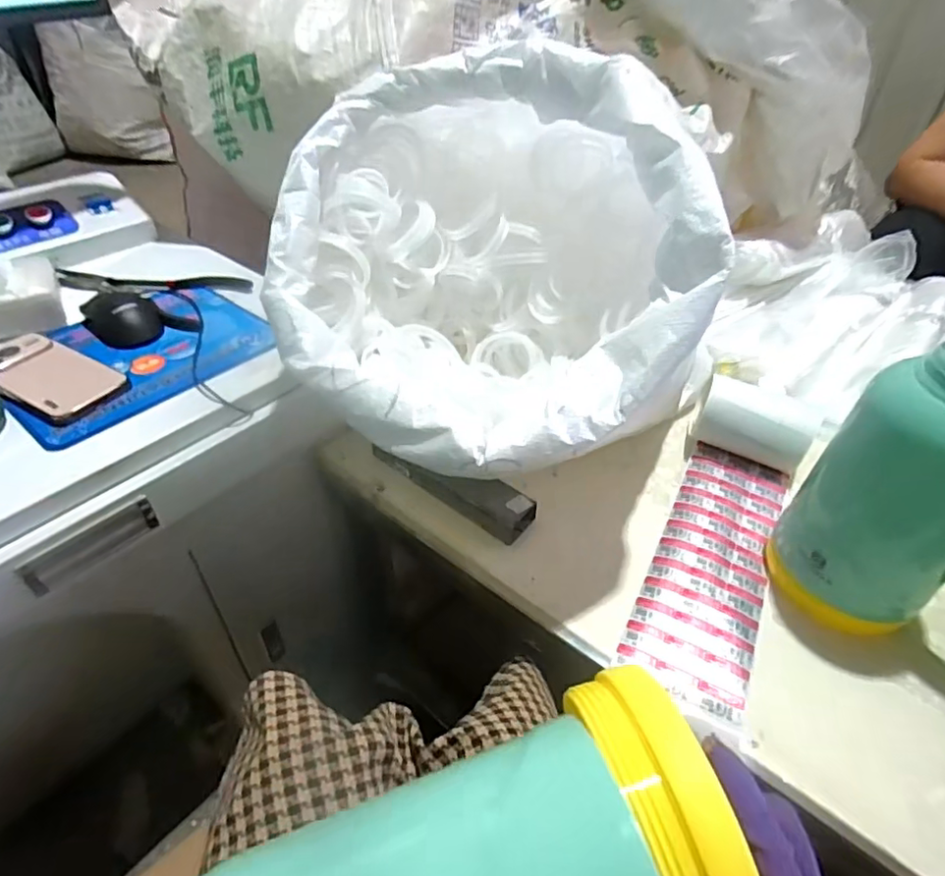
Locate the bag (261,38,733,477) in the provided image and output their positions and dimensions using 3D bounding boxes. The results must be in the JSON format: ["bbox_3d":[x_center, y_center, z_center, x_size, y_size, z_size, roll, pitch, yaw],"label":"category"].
[{"bbox_3d":[0.013,-0.140,0.563,0.349,0.250,0.378,-42,73,-3],"label":"bag"}]

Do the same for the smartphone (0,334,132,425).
[{"bbox_3d":[-0.423,-0.062,0.582,0.157,0.011,0.086,23,38,17],"label":"smartphone"}]

